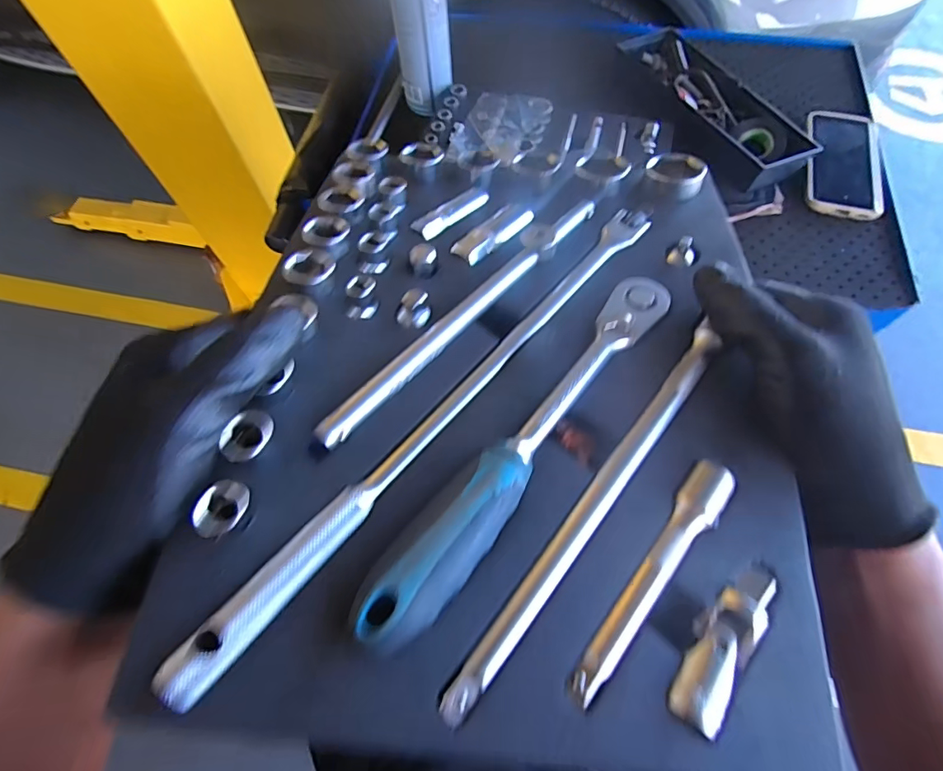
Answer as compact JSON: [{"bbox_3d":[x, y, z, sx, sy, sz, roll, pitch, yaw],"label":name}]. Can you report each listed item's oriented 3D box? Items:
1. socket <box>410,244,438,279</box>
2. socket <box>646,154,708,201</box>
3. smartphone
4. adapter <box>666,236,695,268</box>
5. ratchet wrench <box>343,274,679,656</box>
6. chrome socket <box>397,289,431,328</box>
[{"bbox_3d":[-0.029,-0.077,0.299,0.016,0.012,0.018,-5,64,0],"label":"socket"},{"bbox_3d":[0.151,-0.155,0.356,0.040,0.014,0.043,-1,64,2],"label":"socket"},{"bbox_3d":[0.461,-0.279,0.599,0.088,0.017,0.174,17,66,10],"label":"smartphone"},{"bbox_3d":[0.136,-0.085,0.309,0.016,0.015,0.014,28,68,14],"label":"adapter"},{"bbox_3d":[0.034,0.019,0.239,0.032,0.031,0.237,34,70,17],"label":"ratchet wrench"},{"bbox_3d":[-0.033,-0.044,0.278,0.020,0.018,0.013,-37,69,-14],"label":"chrome socket"}]

